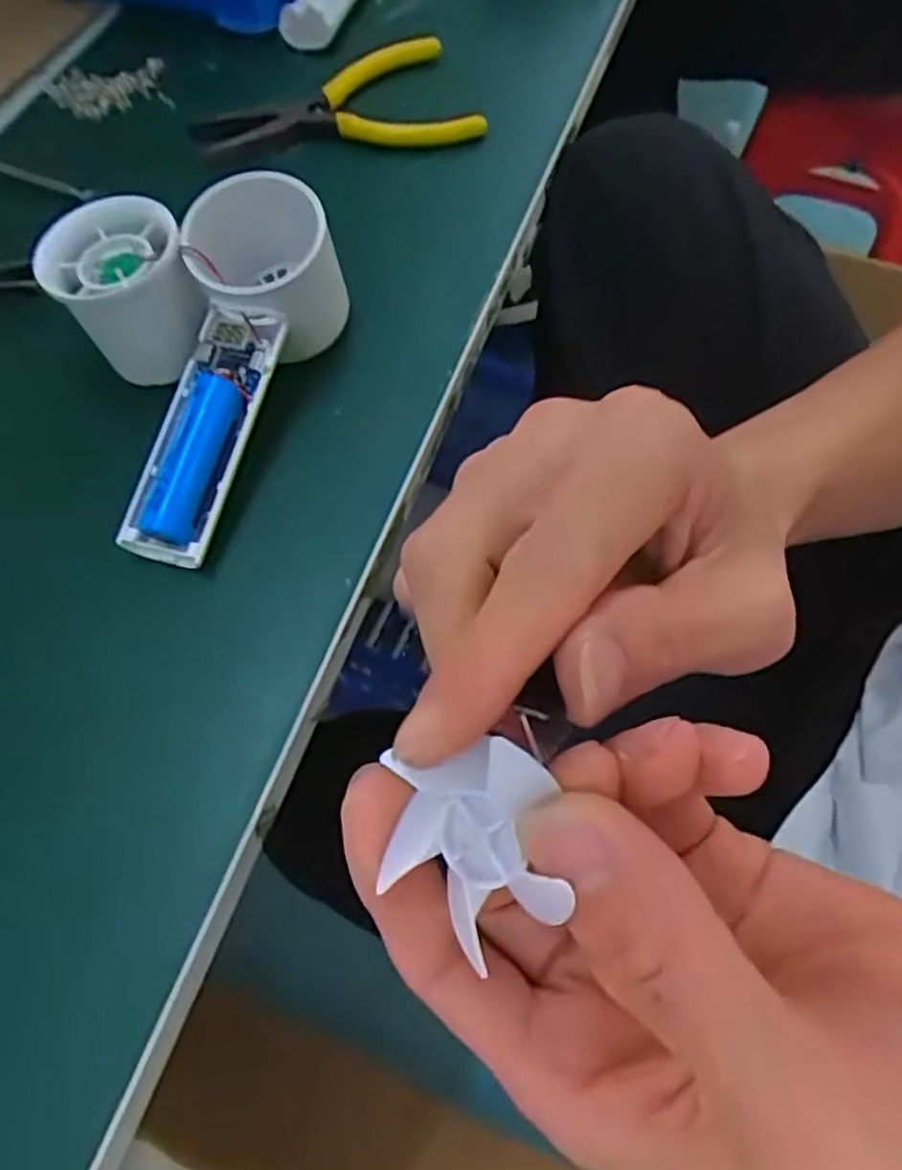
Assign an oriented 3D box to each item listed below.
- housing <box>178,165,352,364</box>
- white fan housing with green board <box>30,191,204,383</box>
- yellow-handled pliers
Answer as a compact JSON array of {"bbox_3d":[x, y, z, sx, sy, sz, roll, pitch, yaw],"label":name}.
[{"bbox_3d":[-0.075,-0.128,0.305,0.055,0.057,0.047,-21,64,-8],"label":"housing"},{"bbox_3d":[-0.132,-0.116,0.299,0.054,0.057,0.054,-21,64,-8],"label":"white fan housing with green board"},{"bbox_3d":[-0.065,-0.269,0.410,0.154,0.019,0.076,-7,63,-2],"label":"yellow-handled pliers"}]

